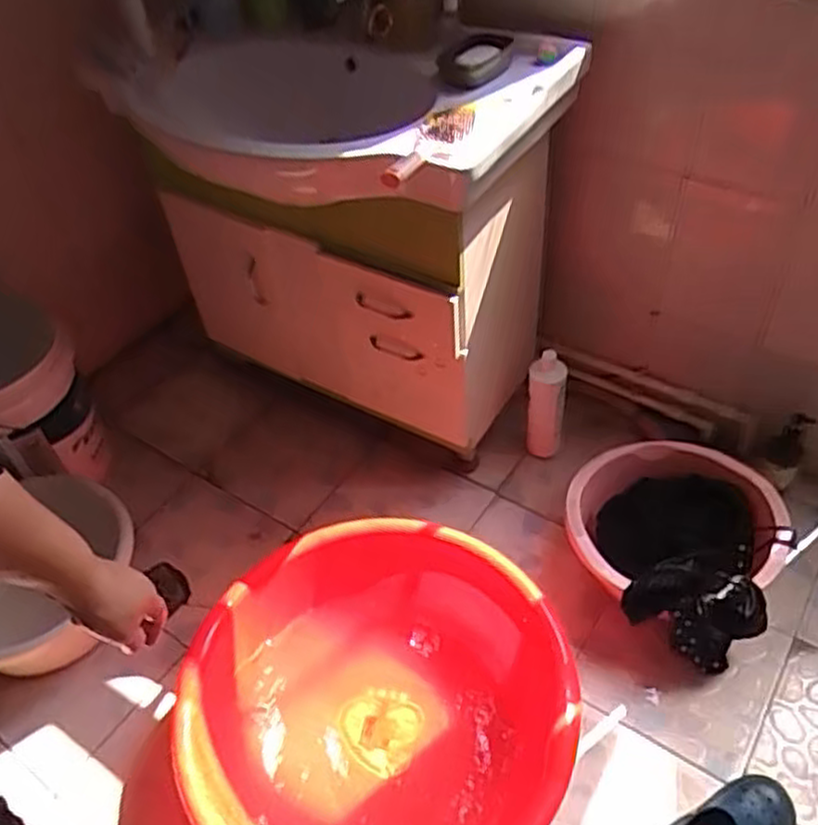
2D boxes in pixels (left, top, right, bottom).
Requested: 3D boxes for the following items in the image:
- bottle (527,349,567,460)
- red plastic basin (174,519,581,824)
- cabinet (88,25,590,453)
[{"bbox_3d":[0.287,-0.012,1.562,0.083,0.244,0.072,6,47,12],"label":"bottle"},{"bbox_3d":[-0.047,0.462,1.160,0.567,0.216,0.539,26,54,27],"label":"red plastic basin"},{"bbox_3d":[-0.123,-0.318,1.425,0.721,0.674,0.447,25,53,25],"label":"cabinet"}]

